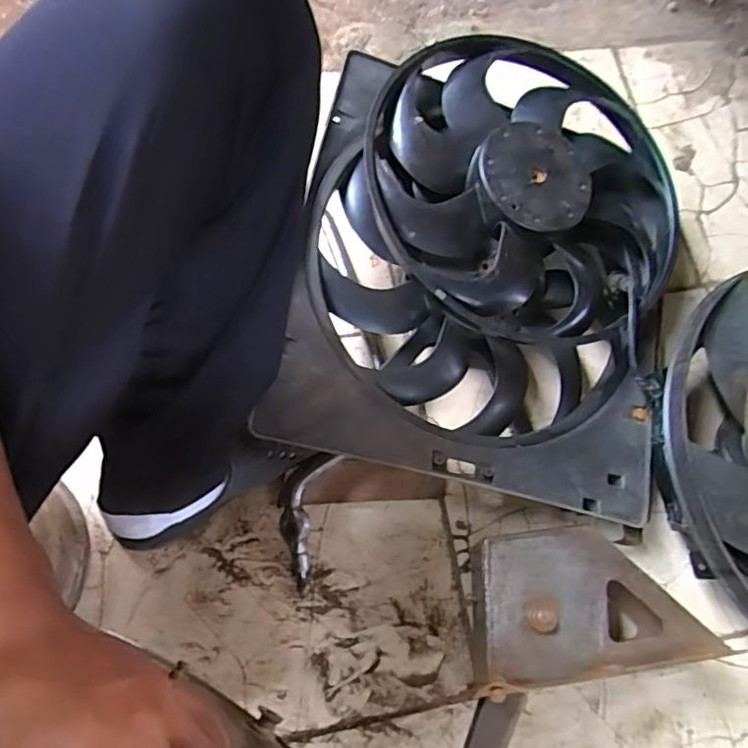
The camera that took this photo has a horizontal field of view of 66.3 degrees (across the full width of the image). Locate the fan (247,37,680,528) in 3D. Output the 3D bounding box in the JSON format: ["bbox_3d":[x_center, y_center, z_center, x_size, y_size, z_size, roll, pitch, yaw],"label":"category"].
[{"bbox_3d":[0.130,-0.126,0.652,0.399,0.141,0.502,11,71,3],"label":"fan"}]

